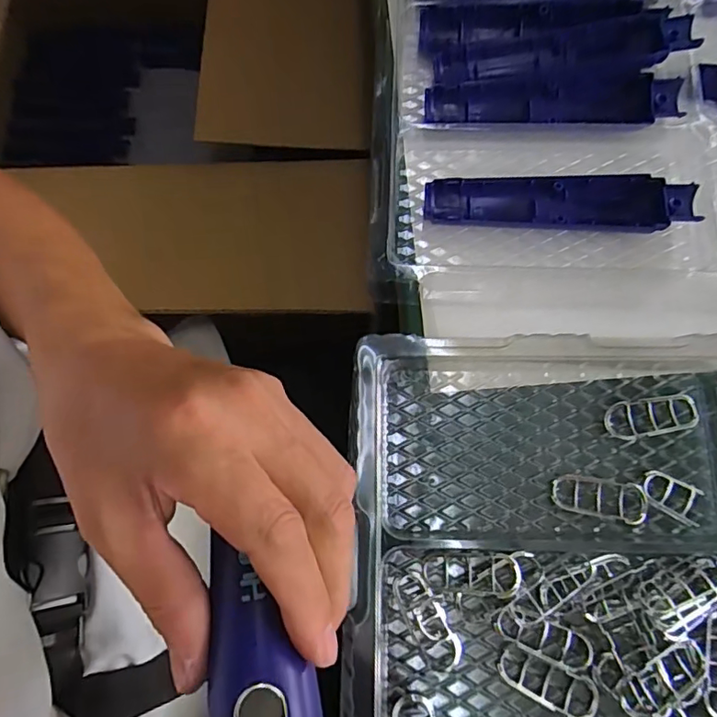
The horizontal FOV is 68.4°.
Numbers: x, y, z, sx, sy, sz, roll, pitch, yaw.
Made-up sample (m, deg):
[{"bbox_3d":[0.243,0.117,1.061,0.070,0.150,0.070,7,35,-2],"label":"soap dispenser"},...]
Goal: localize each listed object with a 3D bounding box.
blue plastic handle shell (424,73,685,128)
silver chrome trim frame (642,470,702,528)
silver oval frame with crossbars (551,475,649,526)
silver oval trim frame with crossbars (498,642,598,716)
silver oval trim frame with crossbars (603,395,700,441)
[{"bbox_3d":[0.130,-0.176,0.363,0.165,0.021,0.038,5,76,3],"label":"blue plastic handle shell"},{"bbox_3d":[0.179,0.079,0.301,0.033,0.008,0.022,26,78,8],"label":"silver chrome trim frame"},{"bbox_3d":[0.138,0.081,0.303,0.052,0.009,0.022,7,76,4],"label":"silver oval frame with crossbars"},{"bbox_3d":[0.100,0.172,0.281,0.050,0.009,0.023,23,78,7],"label":"silver oval trim frame with crossbars"},{"bbox_3d":[0.171,0.034,0.310,0.051,0.012,0.023,-11,76,-1],"label":"silver oval trim frame with crossbars"}]

